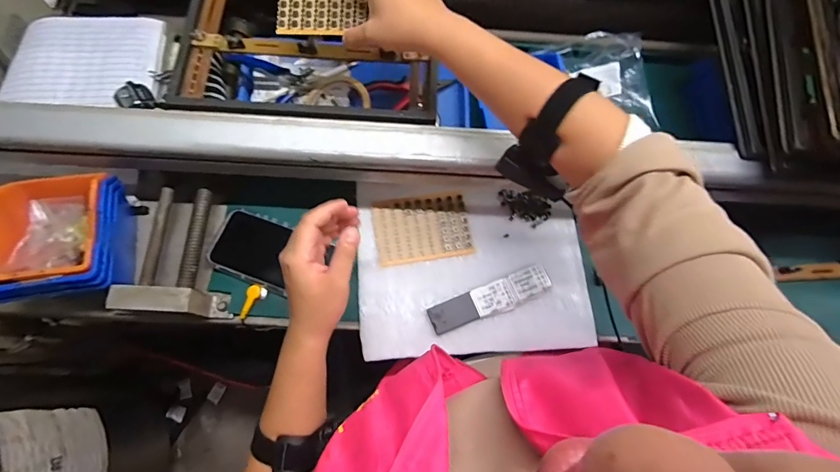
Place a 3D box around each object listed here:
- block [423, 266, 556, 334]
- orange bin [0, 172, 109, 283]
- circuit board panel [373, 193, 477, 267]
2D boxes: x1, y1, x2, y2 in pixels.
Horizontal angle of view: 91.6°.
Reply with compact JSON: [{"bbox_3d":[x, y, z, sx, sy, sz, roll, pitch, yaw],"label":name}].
[{"bbox_3d":[0.085,0.077,0.491,0.150,0.013,0.036,-21,74,-9],"label":"block"},{"bbox_3d":[-0.399,-0.011,0.450,0.121,0.058,0.134,-6,72,-4],"label":"orange bin"},{"bbox_3d":[0.004,-0.009,0.517,0.118,0.007,0.080,-9,72,-5],"label":"circuit board panel"}]

